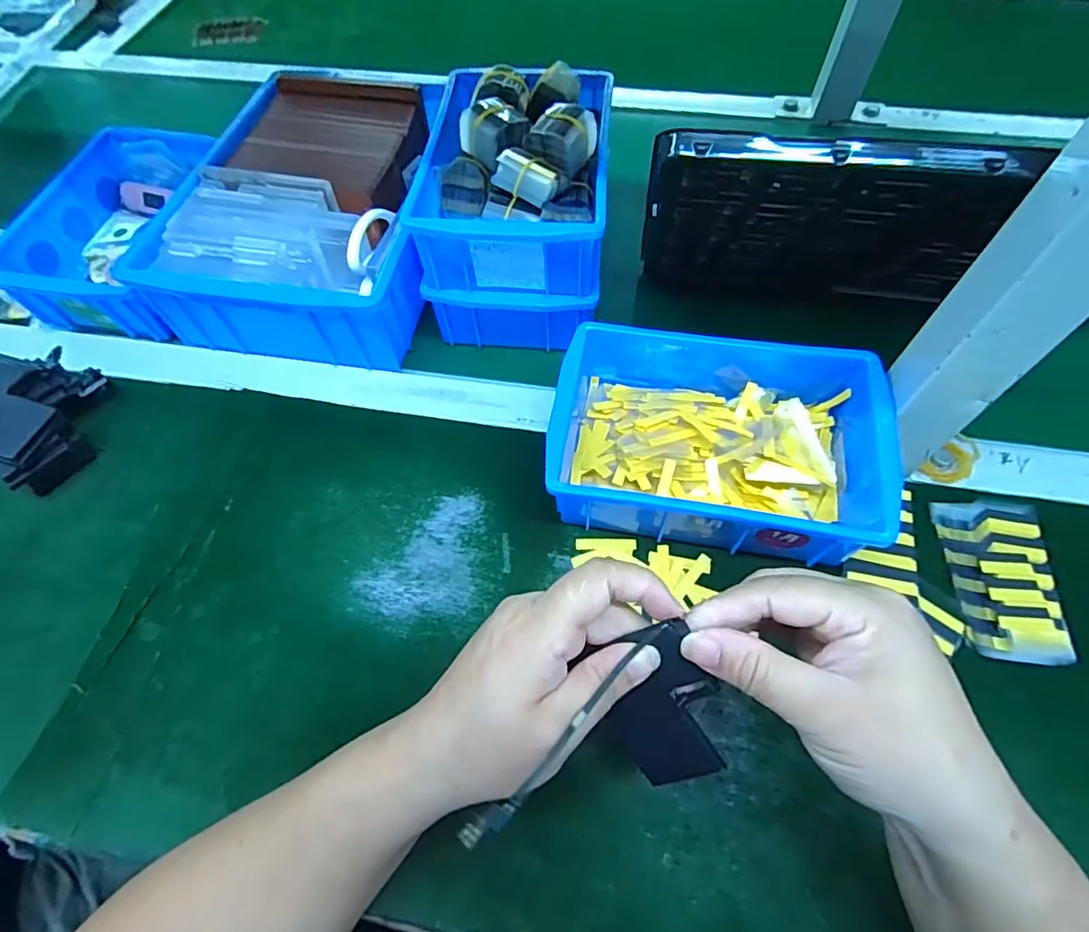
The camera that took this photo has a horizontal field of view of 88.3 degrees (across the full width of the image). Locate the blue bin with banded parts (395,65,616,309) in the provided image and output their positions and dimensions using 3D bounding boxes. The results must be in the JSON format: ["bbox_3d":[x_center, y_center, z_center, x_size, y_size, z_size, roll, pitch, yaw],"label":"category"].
[{"bbox_3d":[-0.022,-0.220,0.422,0.137,0.077,0.189,4,60,3],"label":"blue bin with banded parts"}]

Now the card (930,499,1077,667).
[{"bbox_3d":[0.281,0.067,0.341,0.052,0.014,0.100,5,60,4],"label":"card"}]

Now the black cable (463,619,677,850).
[{"bbox_3d":[0.011,0.095,0.207,0.009,0.007,0.105,40,63,21],"label":"black cable"}]

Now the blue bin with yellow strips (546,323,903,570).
[{"bbox_3d":[0.109,-0.028,0.370,0.198,0.061,0.150,9,61,6],"label":"blue bin with yellow strips"}]

